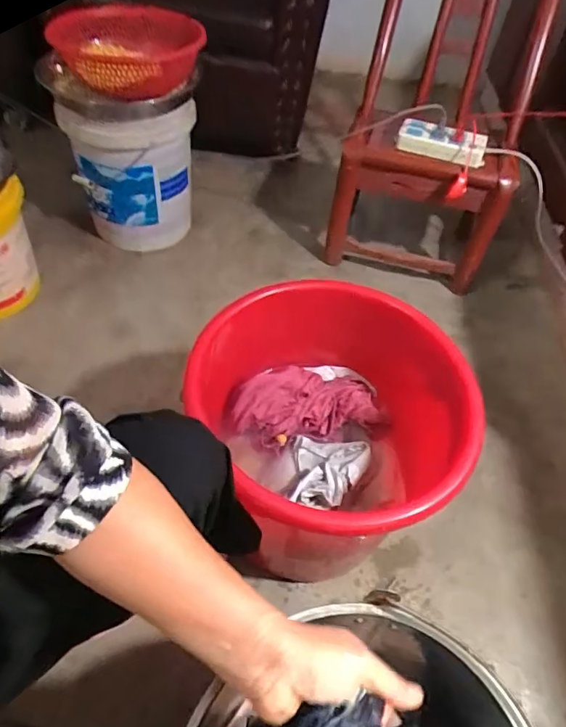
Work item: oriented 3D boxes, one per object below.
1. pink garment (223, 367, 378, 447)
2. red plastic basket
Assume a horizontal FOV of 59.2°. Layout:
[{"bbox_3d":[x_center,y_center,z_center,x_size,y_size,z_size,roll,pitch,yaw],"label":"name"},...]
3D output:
[{"bbox_3d":[0.028,0.062,0.745,0.210,0.064,0.096,-7,52,-12],"label":"pink garment"},{"bbox_3d":[-0.301,-0.610,0.985,0.242,0.114,0.235,38,57,25],"label":"red plastic basket"}]

